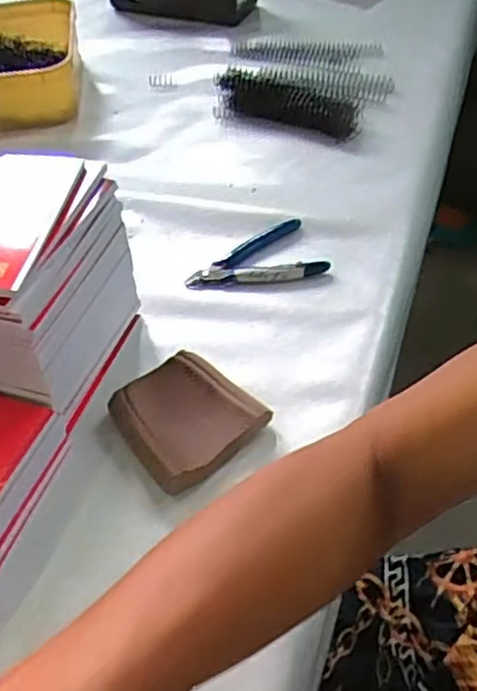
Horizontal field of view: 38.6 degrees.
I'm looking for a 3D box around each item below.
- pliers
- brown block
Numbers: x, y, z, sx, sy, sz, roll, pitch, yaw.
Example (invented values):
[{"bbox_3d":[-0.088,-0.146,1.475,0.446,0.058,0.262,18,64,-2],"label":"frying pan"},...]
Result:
[{"bbox_3d":[0.013,-0.070,0.577,0.113,0.008,0.066,-20,48,-13],"label":"pliers"},{"bbox_3d":[-0.037,0.050,0.471,0.085,0.022,0.090,-31,52,-22],"label":"brown block"}]

